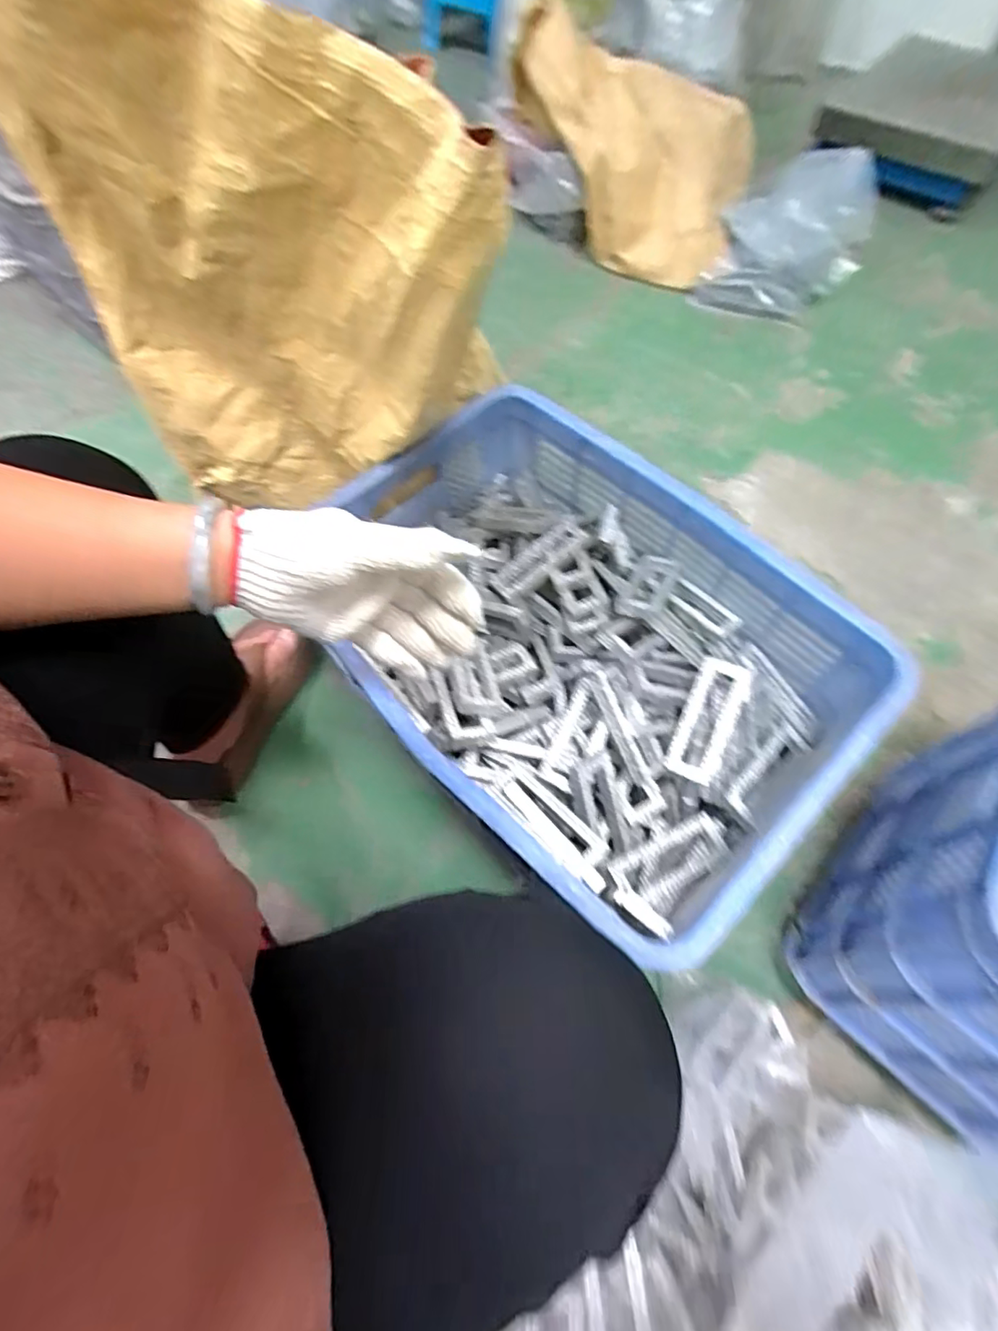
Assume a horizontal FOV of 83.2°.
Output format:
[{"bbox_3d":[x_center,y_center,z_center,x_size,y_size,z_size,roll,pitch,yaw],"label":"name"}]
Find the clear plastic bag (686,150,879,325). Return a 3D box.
[{"bbox_3d":[0.630,-0.931,1.201,0.289,0.148,0.435,22,67,12],"label":"clear plastic bag"}]

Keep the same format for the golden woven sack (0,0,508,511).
[{"bbox_3d":[-0.204,-0.279,0.484,0.375,0.412,0.099,21,72,-2],"label":"golden woven sack"}]

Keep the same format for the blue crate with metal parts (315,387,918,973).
[{"bbox_3d":[0.066,-0.025,0.570,0.371,0.138,0.504,-42,70,-17],"label":"blue crate with metal parts"}]

